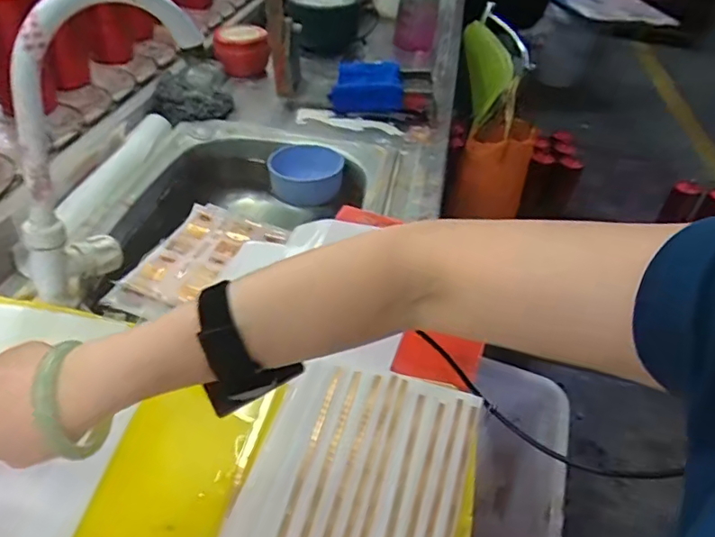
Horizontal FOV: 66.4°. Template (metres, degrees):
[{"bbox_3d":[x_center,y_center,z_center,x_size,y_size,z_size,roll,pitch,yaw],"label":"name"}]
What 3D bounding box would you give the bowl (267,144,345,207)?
[{"bbox_3d":[-0.079,-0.145,0.838,0.111,0.051,0.091,6,41,-2],"label":"bowl"}]

